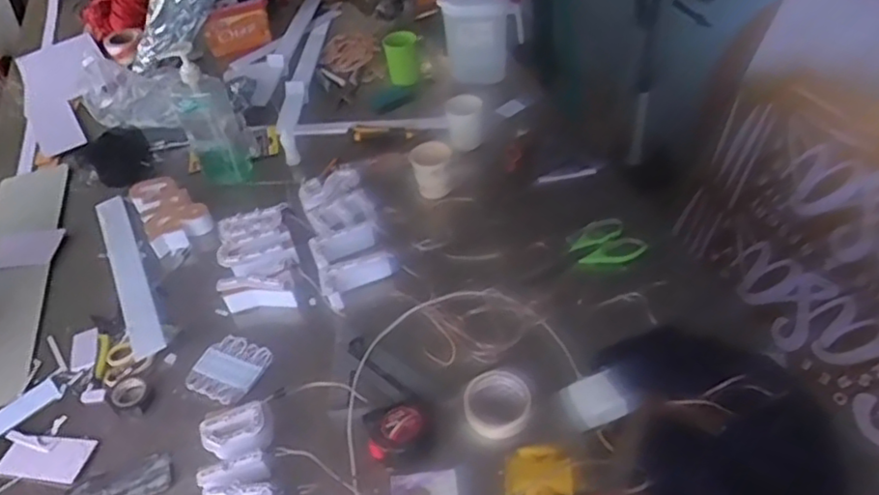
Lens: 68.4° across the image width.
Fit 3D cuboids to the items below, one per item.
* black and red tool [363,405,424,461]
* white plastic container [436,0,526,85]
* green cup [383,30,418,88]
[{"bbox_3d":[-0.058,0.239,0.841,0.075,0.042,0.071,-11,45,-6],"label":"black and red tool"},{"bbox_3d":[0.097,-0.469,1.386,0.161,0.194,0.150,3,46,8],"label":"white plastic container"},{"bbox_3d":[-0.082,-0.417,1.424,0.073,0.104,0.066,-7,45,-2],"label":"green cup"}]

